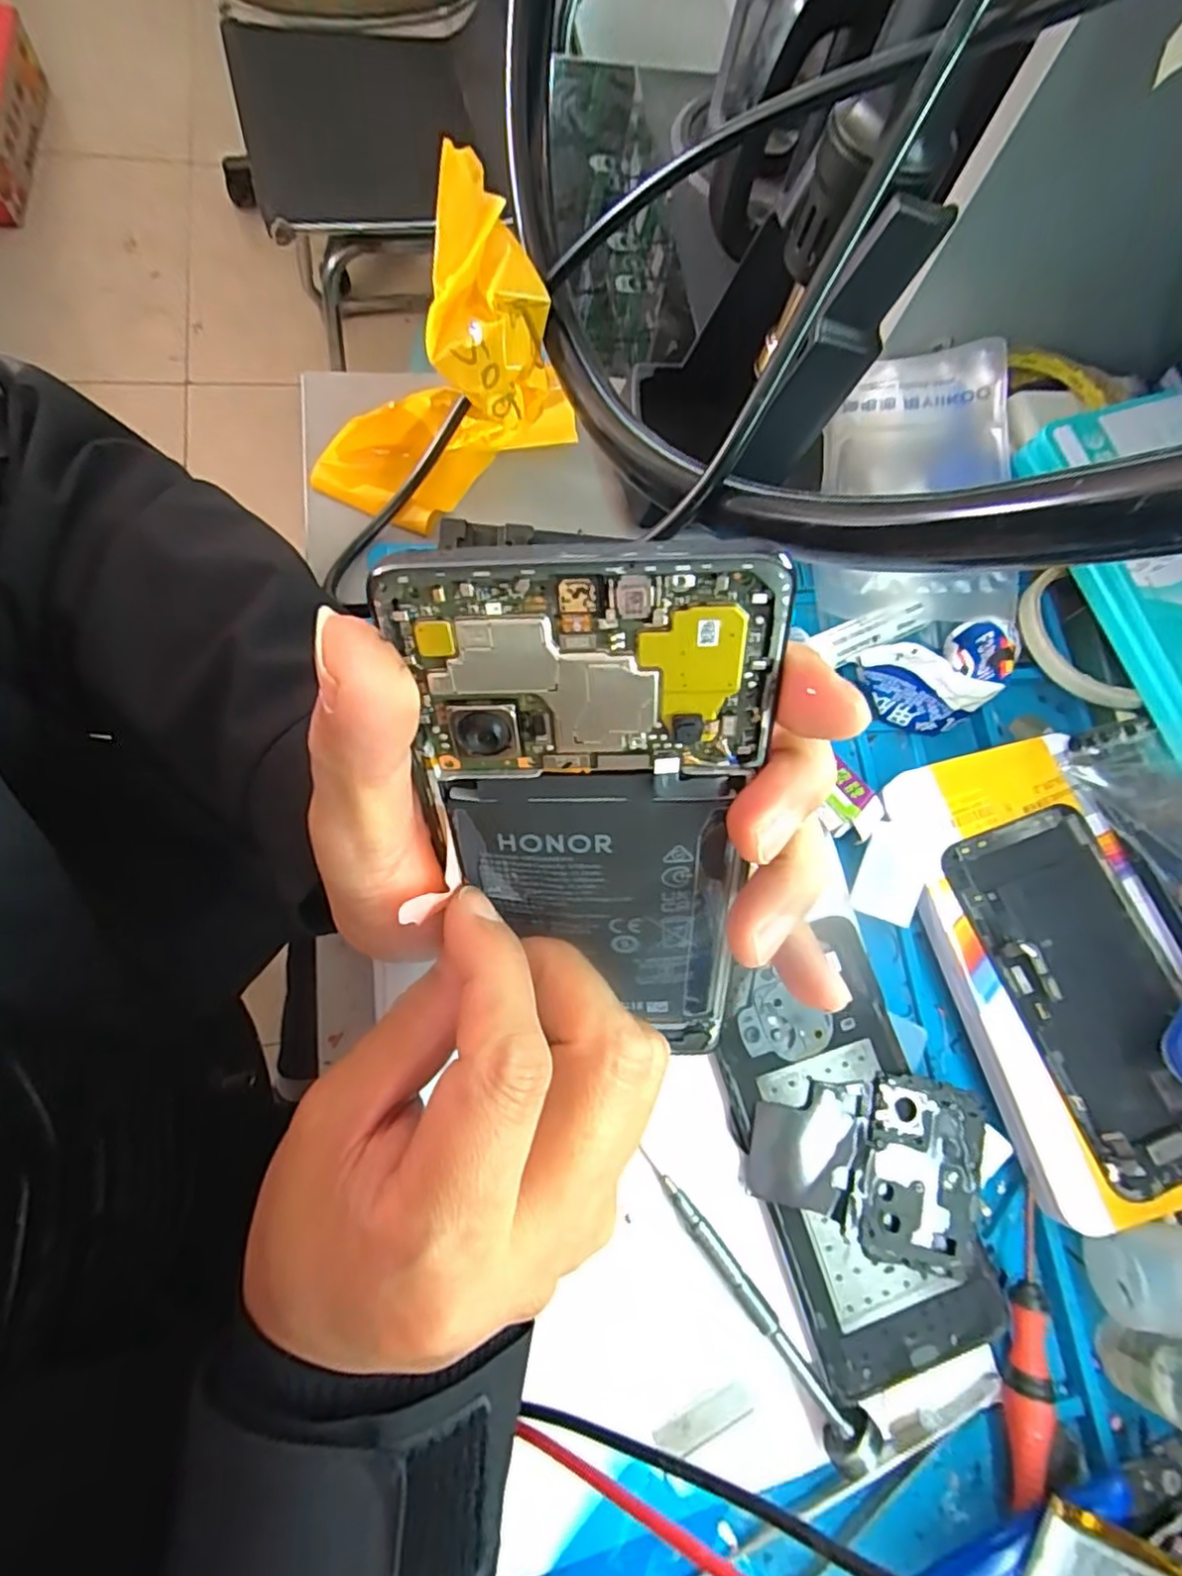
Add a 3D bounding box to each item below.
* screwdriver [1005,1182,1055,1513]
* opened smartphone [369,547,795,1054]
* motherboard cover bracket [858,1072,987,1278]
[{"bbox_3d":[0.162,0.201,0.238,0.013,0.013,0.094,17,72,-3],"label":"screwdriver"},{"bbox_3d":[0.002,0.018,0.156,0.070,0.147,0.007,-1,37,2],"label":"opened smartphone"},{"bbox_3d":[0.129,0.149,0.253,0.044,0.004,0.067,16,72,-3],"label":"motherboard cover bracket"}]

